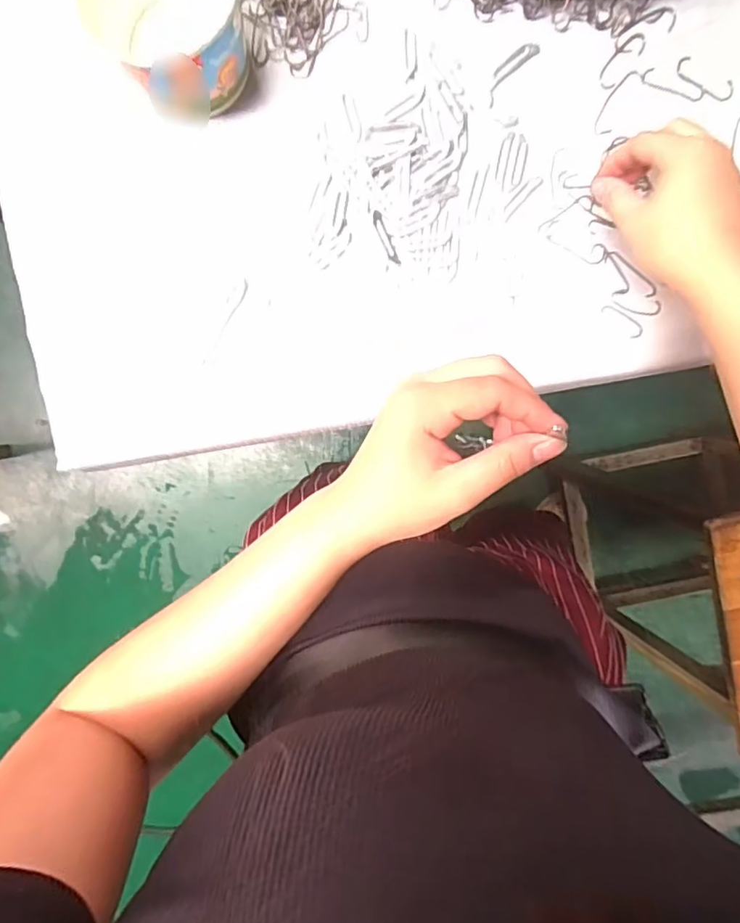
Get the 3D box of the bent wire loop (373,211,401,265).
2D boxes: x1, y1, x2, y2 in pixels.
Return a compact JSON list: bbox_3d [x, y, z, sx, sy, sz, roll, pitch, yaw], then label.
[{"bbox_3d":[0.011,-0.157,0.398,0.008,0.004,0.038,-24,93,2],"label":"bent wire loop"}]

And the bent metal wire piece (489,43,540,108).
[{"bbox_3d":[0.096,-0.270,0.391,0.014,0.004,0.050,42,93,-2],"label":"bent metal wire piece"}]

